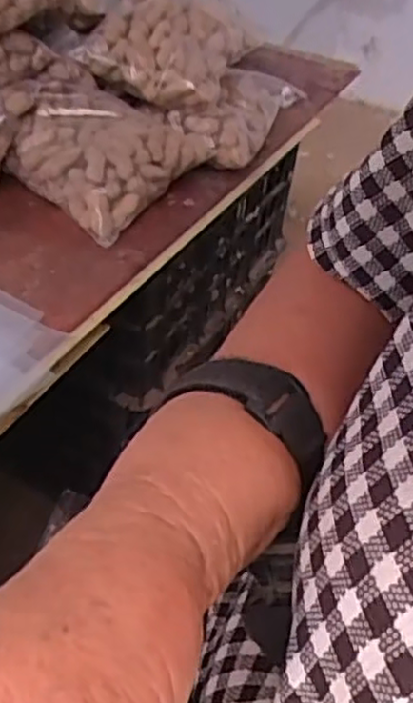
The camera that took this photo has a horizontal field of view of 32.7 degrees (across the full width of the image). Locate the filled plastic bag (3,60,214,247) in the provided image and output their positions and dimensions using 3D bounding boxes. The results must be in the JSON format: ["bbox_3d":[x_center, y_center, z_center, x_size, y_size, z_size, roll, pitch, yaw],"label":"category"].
[{"bbox_3d":[-0.090,-0.202,0.659,0.141,0.062,0.162,27,47,20],"label":"filled plastic bag"}]

